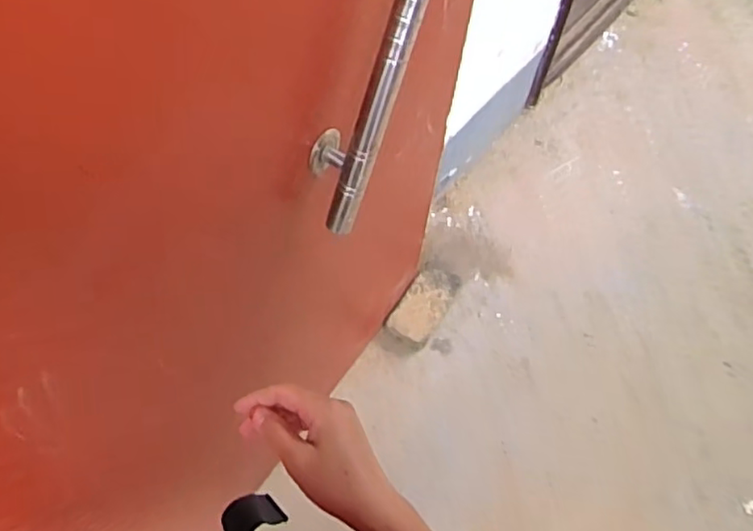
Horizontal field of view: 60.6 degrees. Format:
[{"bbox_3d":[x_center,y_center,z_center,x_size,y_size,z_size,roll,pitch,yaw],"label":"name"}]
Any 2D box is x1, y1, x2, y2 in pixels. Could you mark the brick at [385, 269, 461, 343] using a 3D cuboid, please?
[{"bbox_3d":[0.131,0.107,1.752,0.113,0.053,0.248,28,61,13],"label":"brick"}]

